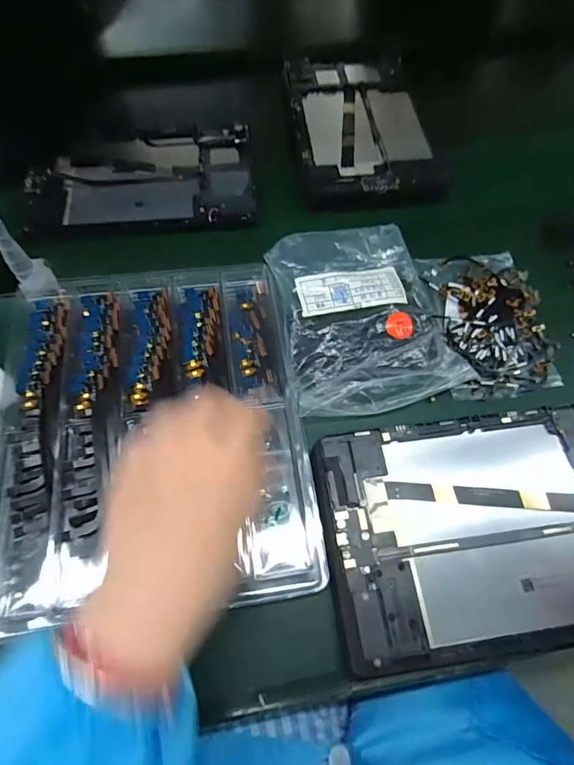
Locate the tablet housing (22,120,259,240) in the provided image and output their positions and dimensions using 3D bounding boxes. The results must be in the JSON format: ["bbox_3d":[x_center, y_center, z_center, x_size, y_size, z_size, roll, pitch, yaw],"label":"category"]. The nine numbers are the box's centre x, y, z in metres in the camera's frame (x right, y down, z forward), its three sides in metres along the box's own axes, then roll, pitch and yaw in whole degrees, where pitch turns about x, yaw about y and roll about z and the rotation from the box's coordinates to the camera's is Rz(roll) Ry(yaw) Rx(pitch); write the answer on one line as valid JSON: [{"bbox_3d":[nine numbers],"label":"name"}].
[{"bbox_3d":[-0.152,-0.216,0.464,0.229,0.009,0.150,-4,63,-1],"label":"tablet housing"}]

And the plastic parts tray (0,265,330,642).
[{"bbox_3d":[-0.100,0.023,0.330,0.218,0.019,0.269,-7,63,-3],"label":"plastic parts tray"}]

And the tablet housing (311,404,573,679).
[{"bbox_3d":[0.147,0.097,0.303,0.238,0.016,0.152,-6,63,-6],"label":"tablet housing"}]

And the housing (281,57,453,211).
[{"bbox_3d":[0.086,-0.293,0.498,0.151,0.008,0.257,-6,63,-2],"label":"housing"}]

